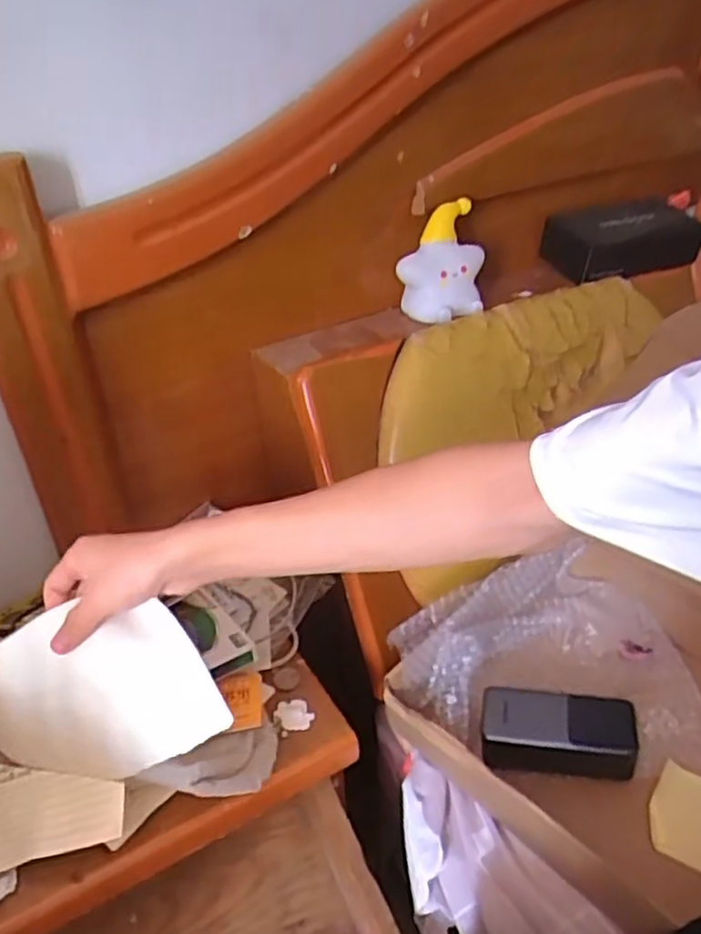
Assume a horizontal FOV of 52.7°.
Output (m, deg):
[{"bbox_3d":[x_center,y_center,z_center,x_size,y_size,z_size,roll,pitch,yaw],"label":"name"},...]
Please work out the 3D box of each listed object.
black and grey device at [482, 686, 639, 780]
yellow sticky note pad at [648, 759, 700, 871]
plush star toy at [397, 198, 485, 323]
[{"bbox_3d":[0.185,0.243,0.638,0.130,0.060,0.060,2,33,9],"label":"black and grey device"},{"bbox_3d":[0.289,0.293,0.590,0.069,0.004,0.078,18,47,31],"label":"yellow sticky note pad"},{"bbox_3d":[0.103,-0.227,0.823,0.105,0.140,0.060,-17,9,-12],"label":"plush star toy"}]

